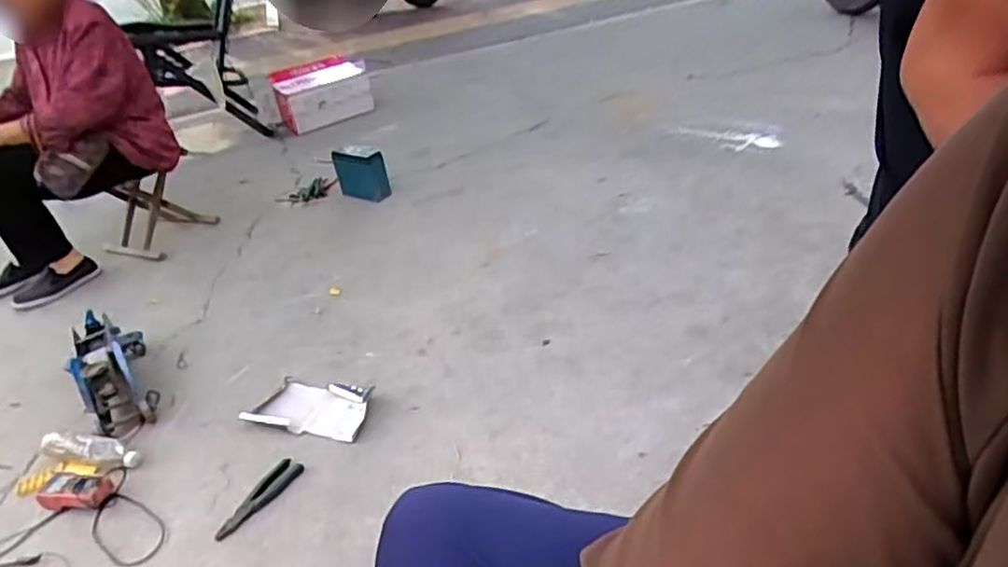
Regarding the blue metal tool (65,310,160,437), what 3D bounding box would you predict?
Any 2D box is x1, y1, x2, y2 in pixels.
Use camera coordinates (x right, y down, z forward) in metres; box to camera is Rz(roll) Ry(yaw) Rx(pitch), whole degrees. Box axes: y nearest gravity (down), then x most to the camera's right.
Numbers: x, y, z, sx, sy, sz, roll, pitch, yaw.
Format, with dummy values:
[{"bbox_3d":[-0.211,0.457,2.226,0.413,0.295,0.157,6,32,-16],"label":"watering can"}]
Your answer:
[{"bbox_3d":[-0.871,0.192,1.484,0.148,0.130,0.307,-18,48,-21],"label":"blue metal tool"}]

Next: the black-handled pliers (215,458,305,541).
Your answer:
[{"bbox_3d":[-0.443,0.393,1.225,0.057,0.019,0.183,10,39,26],"label":"black-handled pliers"}]

